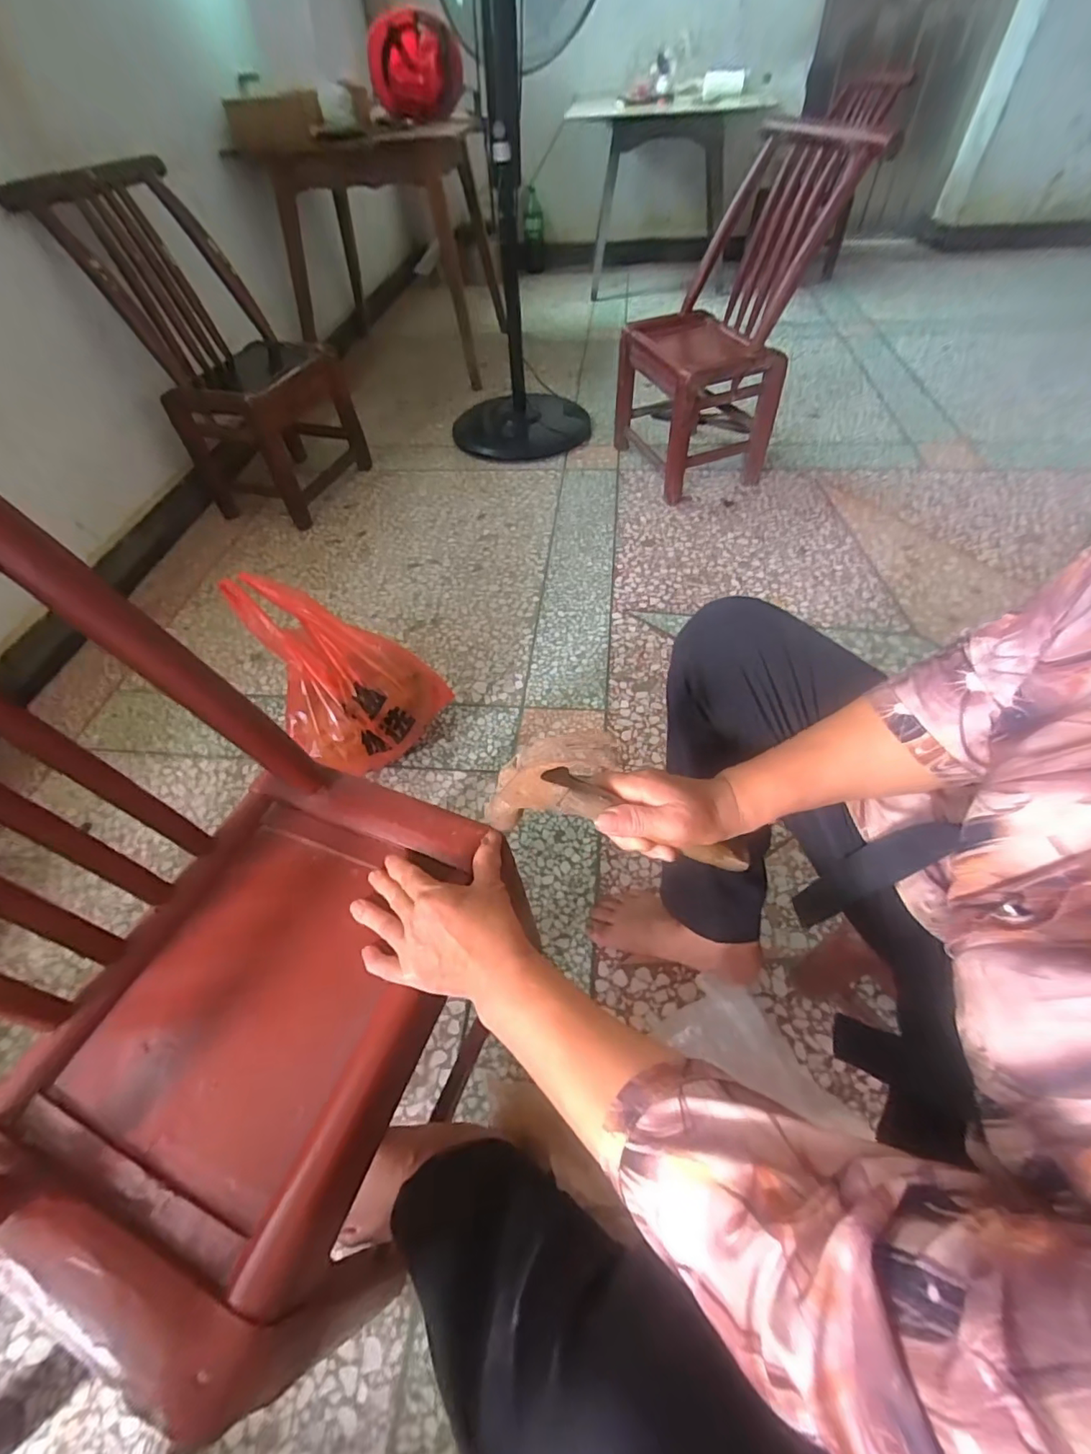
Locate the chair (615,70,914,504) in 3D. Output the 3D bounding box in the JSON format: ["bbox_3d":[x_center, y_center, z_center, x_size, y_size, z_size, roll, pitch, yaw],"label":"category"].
[{"bbox_3d":[0.405,-0.919,1.229,0.378,0.602,0.339,-21,54,-11],"label":"chair"}]

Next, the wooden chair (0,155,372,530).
[{"bbox_3d":[-0.716,-0.849,1.233,0.371,0.616,0.322,4,54,5],"label":"wooden chair"}]

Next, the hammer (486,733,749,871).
[{"bbox_3d":[0.073,0.074,0.419,0.234,0.106,0.036,25,50,-24],"label":"hammer"}]

